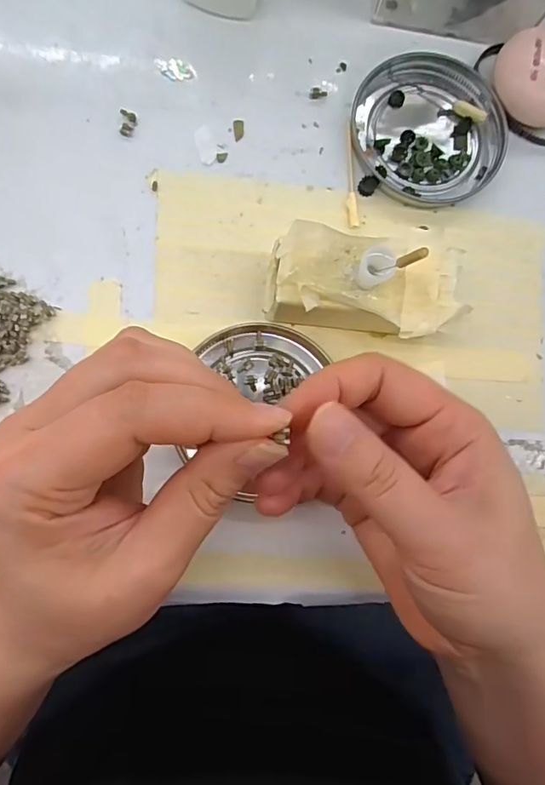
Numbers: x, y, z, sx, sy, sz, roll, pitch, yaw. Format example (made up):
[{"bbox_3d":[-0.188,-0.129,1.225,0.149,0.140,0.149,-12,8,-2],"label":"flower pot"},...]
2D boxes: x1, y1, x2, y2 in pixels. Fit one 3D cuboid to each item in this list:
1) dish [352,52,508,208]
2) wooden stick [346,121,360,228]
[{"bbox_3d":[0.081,-0.135,0.257,0.075,0.008,0.077,1,83,-5],"label":"dish"},{"bbox_3d":[0.039,-0.110,0.252,0.006,0.004,0.056,-4,84,-5],"label":"wooden stick"}]

